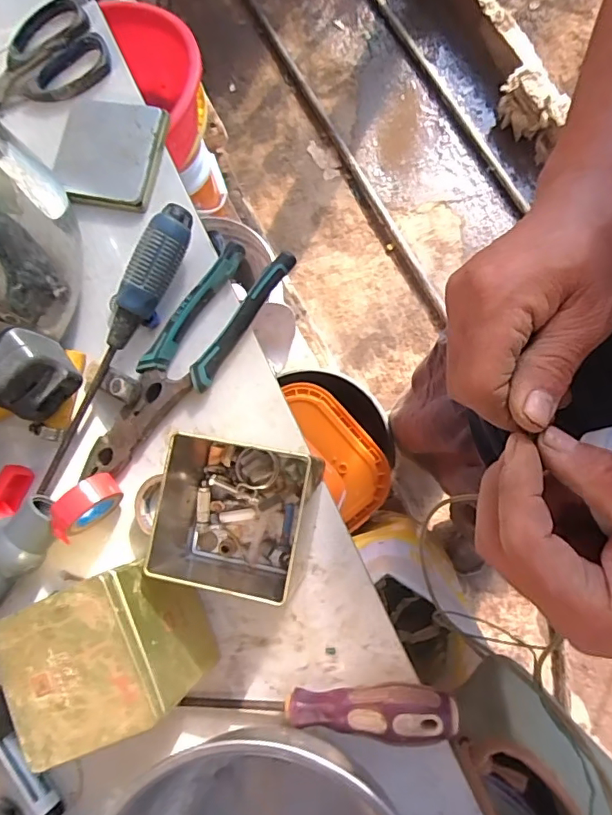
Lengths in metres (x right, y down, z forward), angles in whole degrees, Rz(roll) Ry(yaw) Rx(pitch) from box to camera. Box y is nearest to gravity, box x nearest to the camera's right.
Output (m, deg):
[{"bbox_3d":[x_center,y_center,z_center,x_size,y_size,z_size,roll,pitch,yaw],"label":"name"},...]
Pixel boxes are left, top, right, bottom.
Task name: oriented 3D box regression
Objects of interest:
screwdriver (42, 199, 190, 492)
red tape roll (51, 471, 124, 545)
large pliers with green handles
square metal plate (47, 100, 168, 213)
[{"bbox_3d":[-0.145,-0.042,0.376,0.034,0.027,0.232,30,96,7],"label":"screwdriver"},{"bbox_3d":[-0.154,0.072,0.361,0.051,0.048,0.024,-40,79,-2],"label":"red tape roll"},{"bbox_3d":[-0.092,-0.035,0.372,0.050,0.013,0.208,39,91,9],"label":"large pliers with green handles"},{"bbox_3d":[-0.159,-0.203,0.402,0.085,0.010,0.084,12,88,11],"label":"square metal plate"}]

